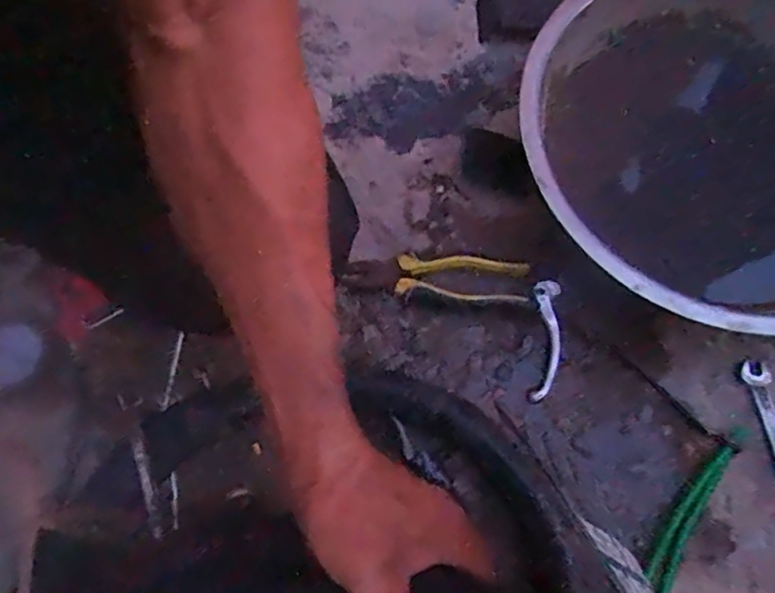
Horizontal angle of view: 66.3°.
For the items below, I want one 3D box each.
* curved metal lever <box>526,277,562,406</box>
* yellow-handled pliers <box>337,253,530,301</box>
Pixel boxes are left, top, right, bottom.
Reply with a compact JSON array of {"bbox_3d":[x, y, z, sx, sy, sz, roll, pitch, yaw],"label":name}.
[{"bbox_3d":[0.149,0.042,0.553,0.028,0.009,0.114,9,78,-16],"label":"curved metal lever"},{"bbox_3d":[0.043,-0.019,0.566,0.176,0.022,0.040,6,70,1],"label":"yellow-handled pliers"}]

